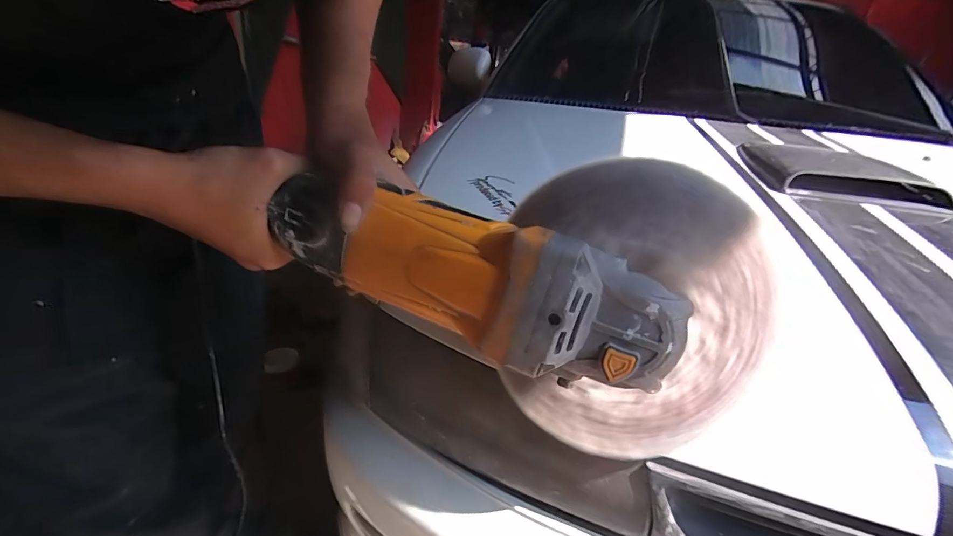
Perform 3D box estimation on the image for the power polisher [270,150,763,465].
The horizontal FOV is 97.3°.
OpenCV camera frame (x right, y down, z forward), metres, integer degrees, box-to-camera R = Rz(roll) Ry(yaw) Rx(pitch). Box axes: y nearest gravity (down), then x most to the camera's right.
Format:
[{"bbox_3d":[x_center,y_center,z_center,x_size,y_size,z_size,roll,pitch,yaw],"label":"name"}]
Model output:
[{"bbox_3d":[0.039,0.032,0.318,0.335,0.216,0.150,13,19,19],"label":"power polisher"}]

